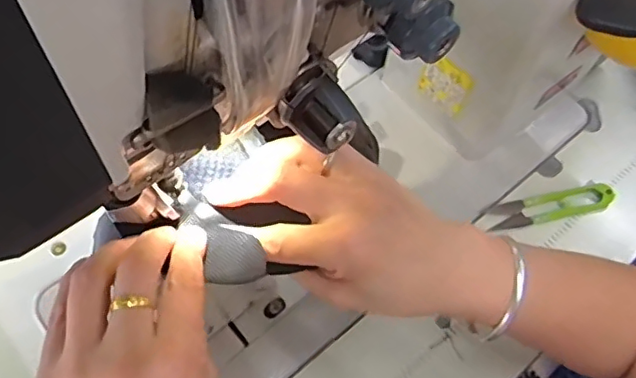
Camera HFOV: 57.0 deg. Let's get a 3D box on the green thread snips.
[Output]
[{"bbox_3d":[0.211,0.015,0.530,0.116,0.011,0.030,-12,58,-6],"label":"green thread snips"}]

